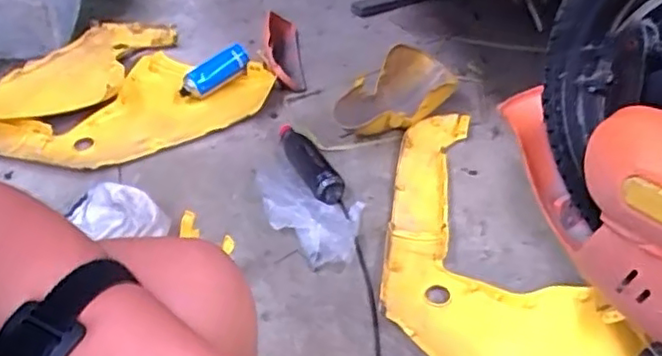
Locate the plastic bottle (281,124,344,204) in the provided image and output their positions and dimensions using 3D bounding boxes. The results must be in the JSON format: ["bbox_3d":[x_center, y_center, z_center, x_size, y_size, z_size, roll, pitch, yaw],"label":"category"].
[{"bbox_3d":[-0.048,-0.038,1.315,0.061,0.051,0.260,-14,43,-20],"label":"plastic bottle"}]

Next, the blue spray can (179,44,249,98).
[{"bbox_3d":[-0.276,-0.250,1.498,0.176,0.056,0.051,-36,50,-9],"label":"blue spray can"}]

